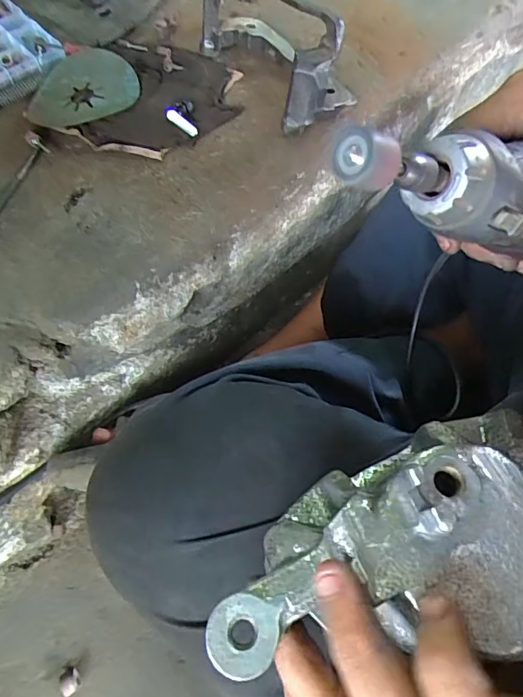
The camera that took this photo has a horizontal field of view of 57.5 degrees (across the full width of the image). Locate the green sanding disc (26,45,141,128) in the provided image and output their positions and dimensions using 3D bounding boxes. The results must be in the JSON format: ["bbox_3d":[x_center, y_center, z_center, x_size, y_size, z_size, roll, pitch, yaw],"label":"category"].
[{"bbox_3d":[-0.180,-0.257,0.474,0.110,0.011,0.105,-5,69,12],"label":"green sanding disc"}]

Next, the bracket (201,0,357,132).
[{"bbox_3d":[0.013,-0.295,0.454,0.080,0.077,0.195,-29,62,-13],"label":"bracket"}]

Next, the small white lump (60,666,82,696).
[{"bbox_3d":[-0.169,0.293,0.419,0.018,0.007,0.018,31,65,18],"label":"small white lump"}]

